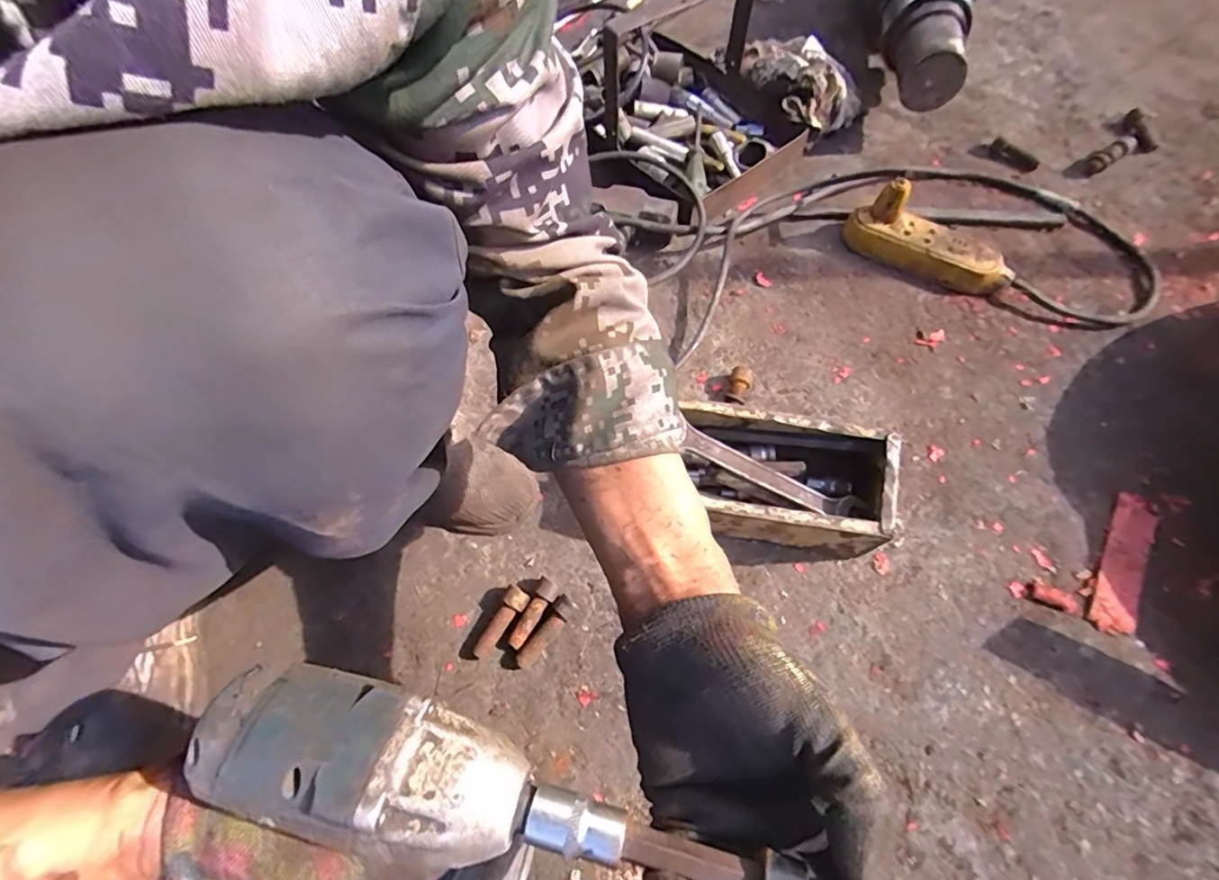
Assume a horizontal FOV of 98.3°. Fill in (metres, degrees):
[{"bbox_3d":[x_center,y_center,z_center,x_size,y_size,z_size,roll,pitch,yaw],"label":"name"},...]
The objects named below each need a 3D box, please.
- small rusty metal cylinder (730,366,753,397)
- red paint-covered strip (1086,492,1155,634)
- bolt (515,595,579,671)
[{"bbox_3d":[0.141,-0.061,0.570,0.022,0.025,0.029,15,66,11],"label":"small rusty metal cylinder"},{"bbox_3d":[0.468,0.108,0.479,0.037,0.008,0.137,26,68,15],"label":"red paint-covered strip"},{"bbox_3d":[-0.057,0.171,0.468,0.019,0.024,0.066,38,72,19],"label":"bolt"}]

